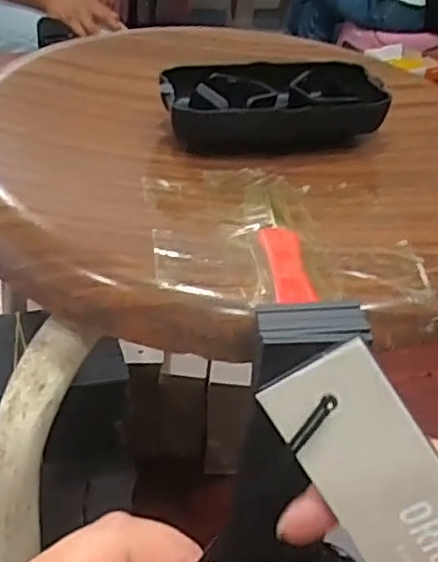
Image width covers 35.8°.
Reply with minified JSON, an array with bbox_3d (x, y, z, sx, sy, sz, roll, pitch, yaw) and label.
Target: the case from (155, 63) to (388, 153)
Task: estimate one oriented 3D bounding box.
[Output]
[{"bbox_3d":[0.027,-0.088,0.350,0.109,0.036,0.035,-3,39,-10],"label":"case"}]

